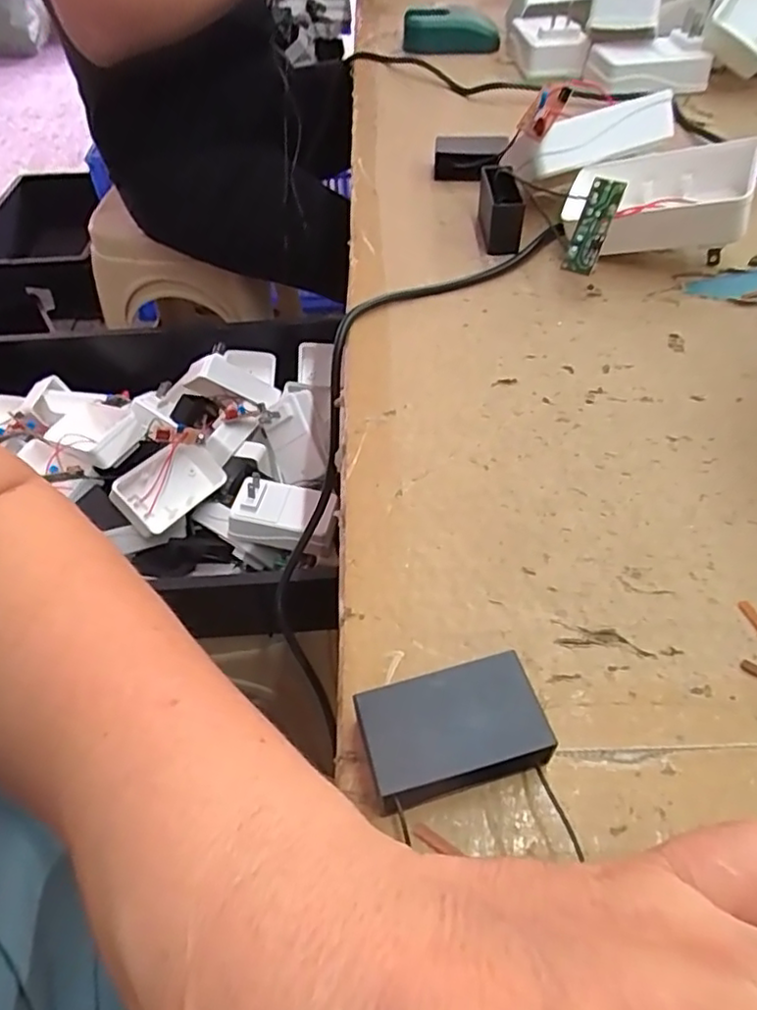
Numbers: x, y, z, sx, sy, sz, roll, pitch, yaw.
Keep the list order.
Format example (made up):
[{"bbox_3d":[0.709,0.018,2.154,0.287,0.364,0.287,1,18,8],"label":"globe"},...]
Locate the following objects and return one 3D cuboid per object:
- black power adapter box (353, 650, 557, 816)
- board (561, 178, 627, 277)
[{"bbox_3d":[0.020,0.064,0.175,0.047,0.018,0.031,-14,51,-8],"label":"black power adapter box"},{"bbox_3d":[0.105,-0.136,0.311,0.016,0.043,0.009,29,23,24],"label":"board"}]

